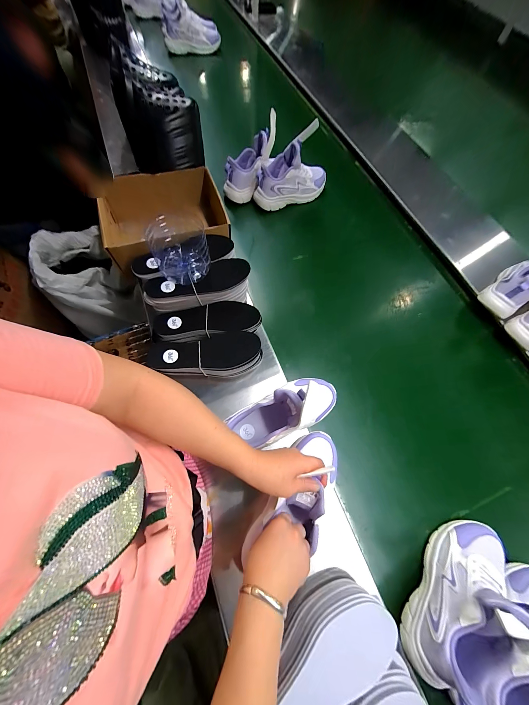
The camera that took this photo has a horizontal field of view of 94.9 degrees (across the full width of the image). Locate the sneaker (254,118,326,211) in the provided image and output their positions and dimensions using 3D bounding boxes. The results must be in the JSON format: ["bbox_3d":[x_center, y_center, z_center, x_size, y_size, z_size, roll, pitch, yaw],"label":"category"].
[{"bbox_3d":[0.078,-0.534,0.701,0.234,0.176,0.089,-19,70,-10],"label":"sneaker"}]

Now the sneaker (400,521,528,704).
[{"bbox_3d":[0.303,0.367,0.355,0.228,0.139,0.081,-39,75,-17],"label":"sneaker"}]

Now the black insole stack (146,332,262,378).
[{"bbox_3d":[-0.112,0.010,0.480,0.209,0.043,0.082,-11,69,-7],"label":"black insole stack"}]

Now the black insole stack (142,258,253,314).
[{"bbox_3d":[-0.138,-0.143,0.513,0.213,0.041,0.079,-11,69,-8],"label":"black insole stack"}]

